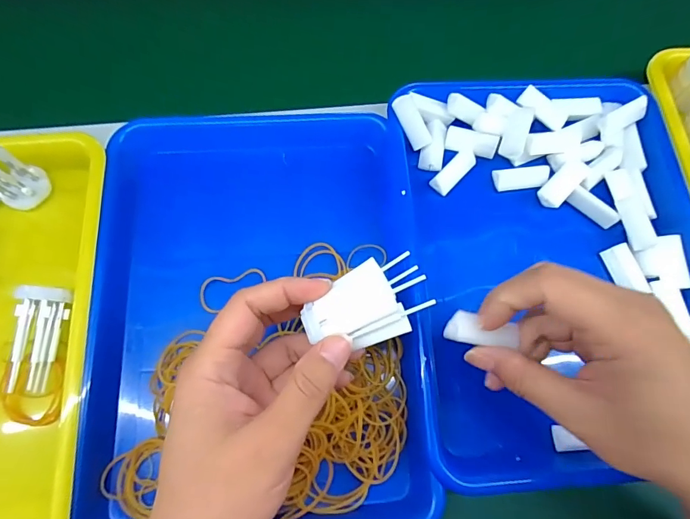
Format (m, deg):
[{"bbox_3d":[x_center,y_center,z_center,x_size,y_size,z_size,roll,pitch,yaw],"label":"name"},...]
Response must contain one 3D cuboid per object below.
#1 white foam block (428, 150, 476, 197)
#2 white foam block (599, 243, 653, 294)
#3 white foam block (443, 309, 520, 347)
[{"bbox_3d":[0.096,-0.078,0.373,0.018,0.010,0.048,41,75,11],"label":"white foam block"},{"bbox_3d":[0.235,0.009,0.350,0.017,0.016,0.043,-19,73,-8],"label":"white foam block"},{"bbox_3d":[0.086,0.044,0.261,0.046,0.010,0.018,11,71,-16],"label":"white foam block"}]

